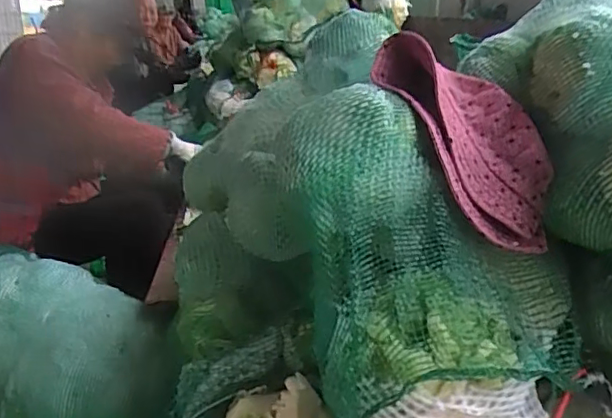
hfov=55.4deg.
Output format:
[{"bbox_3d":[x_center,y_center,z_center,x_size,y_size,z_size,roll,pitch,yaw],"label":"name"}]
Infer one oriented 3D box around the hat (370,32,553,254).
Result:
[{"bbox_3d":[0.201,-0.094,0.707,0.154,0.072,0.316,-12,64,-34],"label":"hat"}]

